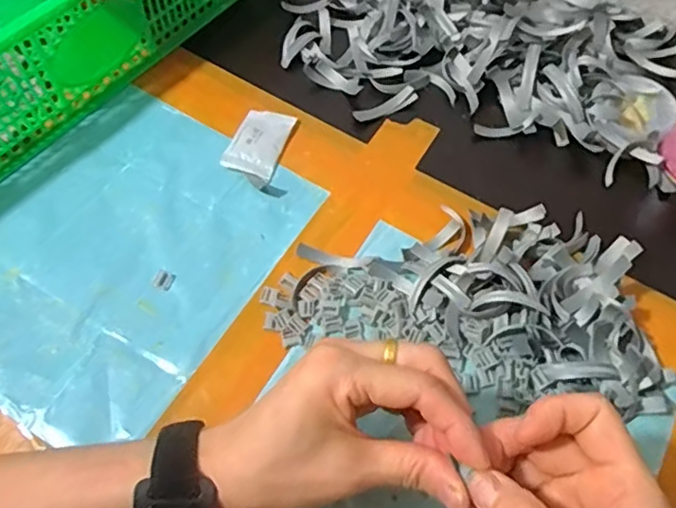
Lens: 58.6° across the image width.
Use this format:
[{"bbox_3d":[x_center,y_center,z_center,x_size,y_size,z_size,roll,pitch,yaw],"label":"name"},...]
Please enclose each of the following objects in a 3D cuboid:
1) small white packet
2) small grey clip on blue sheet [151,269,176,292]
[{"bbox_3d":[-0.062,-0.083,0.464,0.038,0.010,0.070,14,60,9],"label":"small white packet"},{"bbox_3d":[-0.118,0.017,0.407,0.013,0.004,0.013,17,60,11],"label":"small grey clip on blue sheet"}]

